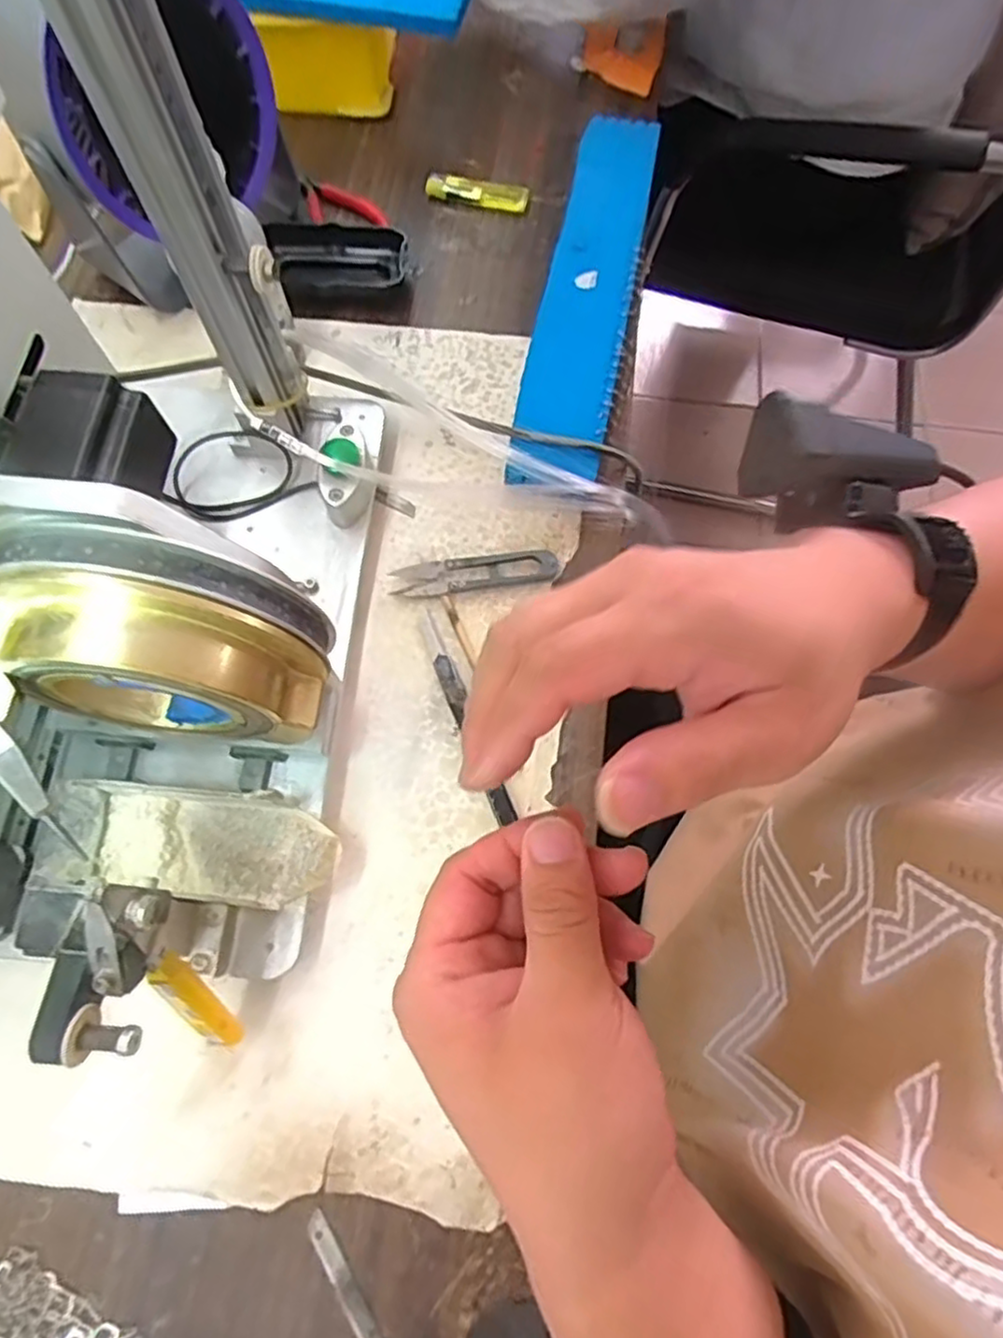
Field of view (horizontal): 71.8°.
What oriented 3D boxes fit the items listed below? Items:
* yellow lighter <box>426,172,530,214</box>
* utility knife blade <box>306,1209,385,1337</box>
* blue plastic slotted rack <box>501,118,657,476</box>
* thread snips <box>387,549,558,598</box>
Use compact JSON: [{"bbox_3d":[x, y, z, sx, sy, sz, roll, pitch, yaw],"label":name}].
[{"bbox_3d":[-0.018,-0.374,0.543,0.079,0.012,0.019,12,72,3],"label":"yellow lighter"},{"bbox_3d":[-0.068,0.292,0.317,0.011,0.004,0.080,-32,75,-10],"label":"utility knife blade"},{"bbox_3d":[0.061,-0.270,0.495,0.061,0.021,0.330,11,72,3],"label":"blue plastic slotted rack"},{"bbox_3d":[-0.016,-0.059,0.430,0.101,0.004,0.025,-4,72,-2],"label":"thread snips"}]

